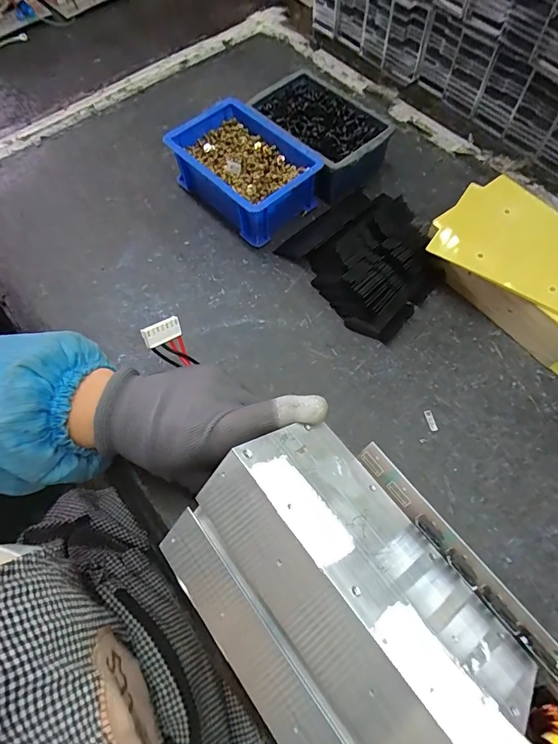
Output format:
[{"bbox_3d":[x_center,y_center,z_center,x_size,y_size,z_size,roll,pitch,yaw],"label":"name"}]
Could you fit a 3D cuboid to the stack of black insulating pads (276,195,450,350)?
[{"bbox_3d":[0.088,-0.115,0.422,0.127,0.033,0.144,-38,69,-16],"label":"stack of black insulating pads"}]

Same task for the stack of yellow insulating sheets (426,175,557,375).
[{"bbox_3d":[0.225,-0.094,0.397,0.168,0.058,0.120,38,70,18],"label":"stack of yellow insulating sheets"}]

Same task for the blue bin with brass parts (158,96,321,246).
[{"bbox_3d":[-0.035,-0.211,0.455,0.108,0.055,0.142,-38,69,-17],"label":"blue bin with brass parts"}]

